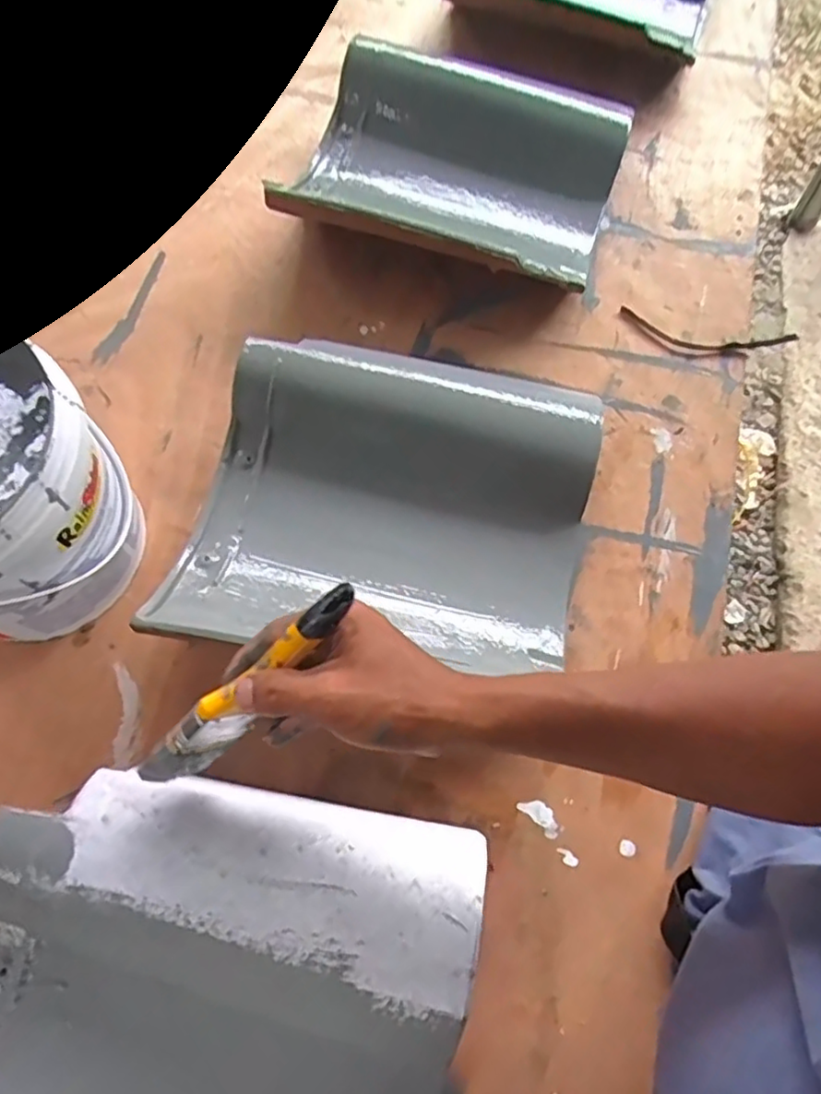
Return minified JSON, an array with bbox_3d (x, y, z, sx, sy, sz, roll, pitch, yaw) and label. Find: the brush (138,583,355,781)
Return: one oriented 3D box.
[{"bbox_3d":[-0.090,0.083,0.377,0.188,0.052,0.019,-44,71,23],"label":"brush"}]

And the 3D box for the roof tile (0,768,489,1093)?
[{"bbox_3d":[-0.130,0.309,0.389,0.314,0.061,0.305,9,68,3],"label":"roof tile"}]

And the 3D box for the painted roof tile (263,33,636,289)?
[{"bbox_3d":[0.055,-0.404,0.685,0.322,0.073,0.276,15,69,5],"label":"painted roof tile"}]

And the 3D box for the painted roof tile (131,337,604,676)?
[{"bbox_3d":[-0.010,-0.041,0.541,0.312,0.071,0.284,10,68,3],"label":"painted roof tile"}]

